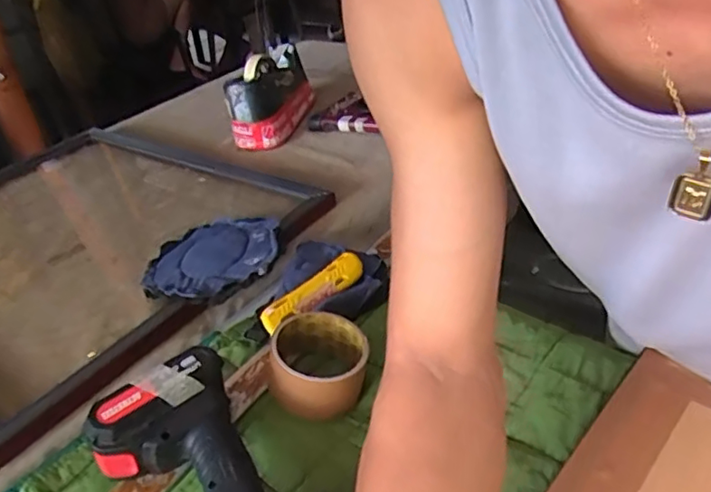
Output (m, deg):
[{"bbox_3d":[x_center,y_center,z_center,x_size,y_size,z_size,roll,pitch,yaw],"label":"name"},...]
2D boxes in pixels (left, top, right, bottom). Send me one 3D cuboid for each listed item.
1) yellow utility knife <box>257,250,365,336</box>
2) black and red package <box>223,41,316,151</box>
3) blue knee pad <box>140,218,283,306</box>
[{"bbox_3d":[-0.041,0.050,0.604,0.031,0.022,0.124,27,48,38],"label":"yellow utility knife"},{"bbox_3d":[-0.135,-0.262,0.991,0.077,0.102,0.204,6,37,19],"label":"black and red package"},{"bbox_3d":[-0.156,0.017,0.669,0.146,0.033,0.147,0,37,11],"label":"blue knee pad"}]

